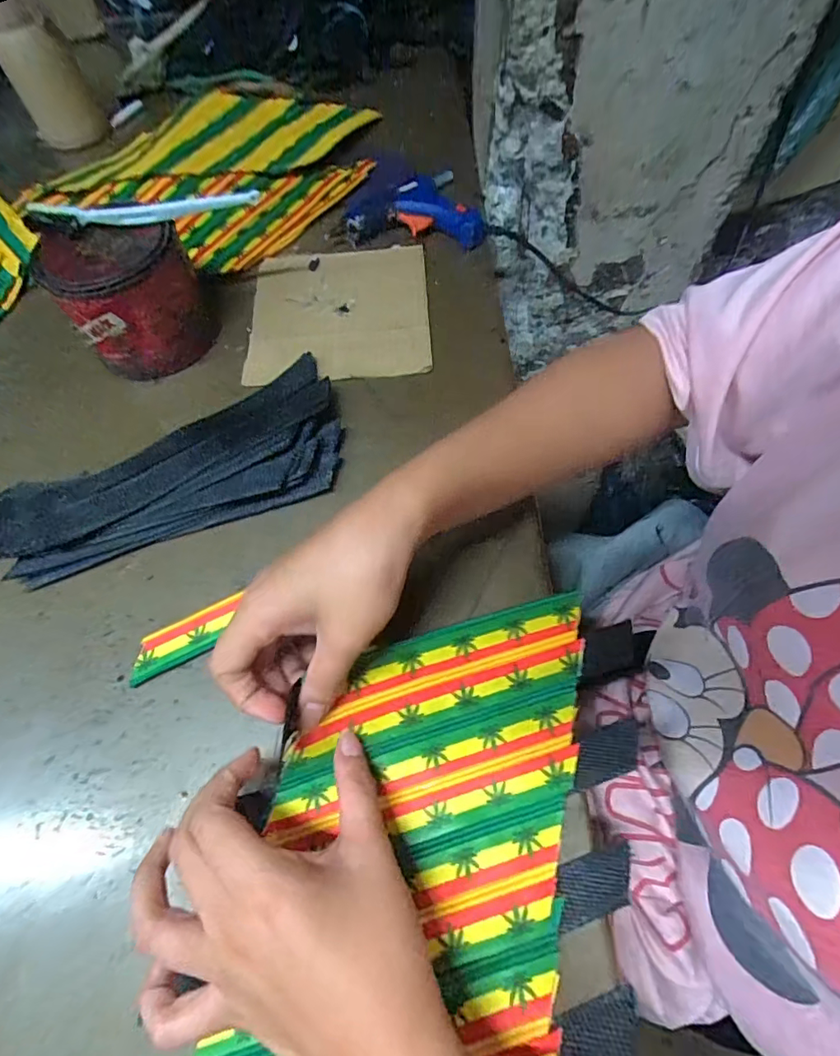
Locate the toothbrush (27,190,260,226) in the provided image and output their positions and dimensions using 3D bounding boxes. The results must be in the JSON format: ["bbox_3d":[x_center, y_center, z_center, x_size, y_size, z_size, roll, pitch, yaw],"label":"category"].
[{"bbox_3d":[-0.202,-0.233,0.371,0.164,0.013,0.021,-6,63,1],"label":"toothbrush"}]

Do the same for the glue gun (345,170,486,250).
[{"bbox_3d":[-0.003,-0.309,0.483,0.125,0.024,0.092,1,63,4],"label":"glue gun"}]

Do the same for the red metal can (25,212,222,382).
[{"bbox_3d":[-0.223,-0.181,0.397,0.098,0.087,0.094,-29,65,-11],"label":"red metal can"}]

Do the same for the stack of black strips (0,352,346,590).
[{"bbox_3d":[-0.176,-0.044,0.360,0.240,0.024,0.111,-20,64,-7],"label":"stack of black strips"}]

